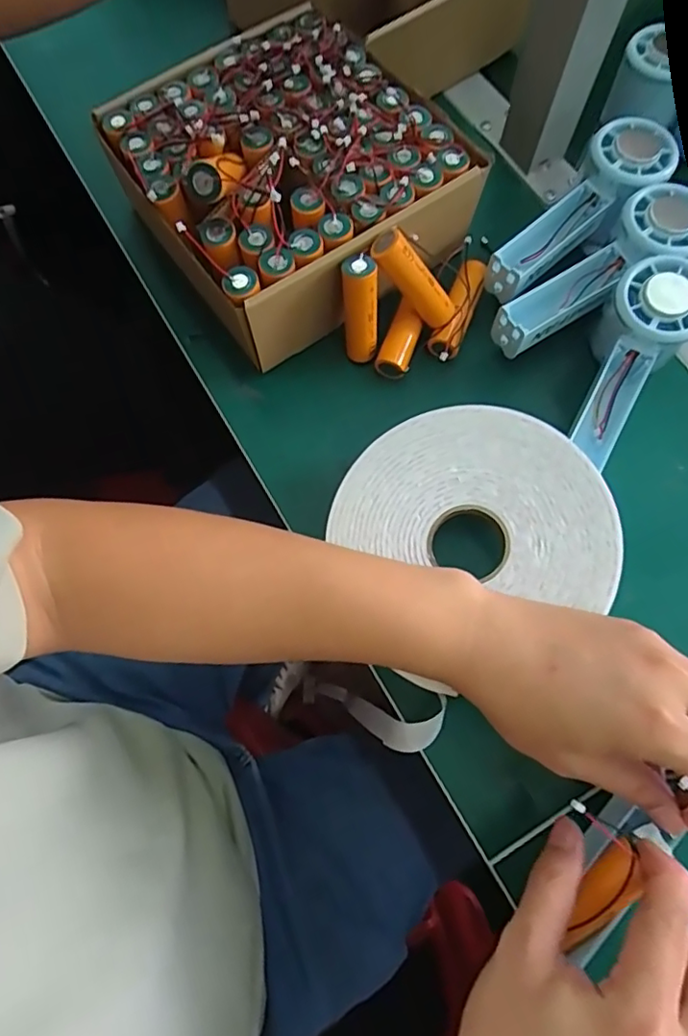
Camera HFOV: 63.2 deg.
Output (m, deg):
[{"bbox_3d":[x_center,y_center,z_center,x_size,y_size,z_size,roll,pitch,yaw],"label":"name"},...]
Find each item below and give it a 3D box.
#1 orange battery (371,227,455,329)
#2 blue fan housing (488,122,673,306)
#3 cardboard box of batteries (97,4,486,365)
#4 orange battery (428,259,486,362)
[{"bbox_3d":[0.047,-0.148,0.352,0.018,0.072,0.017,1,68,43],"label":"orange battery"},{"bbox_3d":[0.159,-0.206,0.379,0.149,0.036,0.054,-42,77,2],"label":"blue fan housing"},{"bbox_3d":[-0.037,-0.234,0.376,0.195,0.086,0.191,-32,75,-8],"label":"cardboard box of batteries"},{"bbox_3d":[0.078,-0.143,0.384,0.021,0.018,0.074,21,75,7],"label":"orange battery"}]

